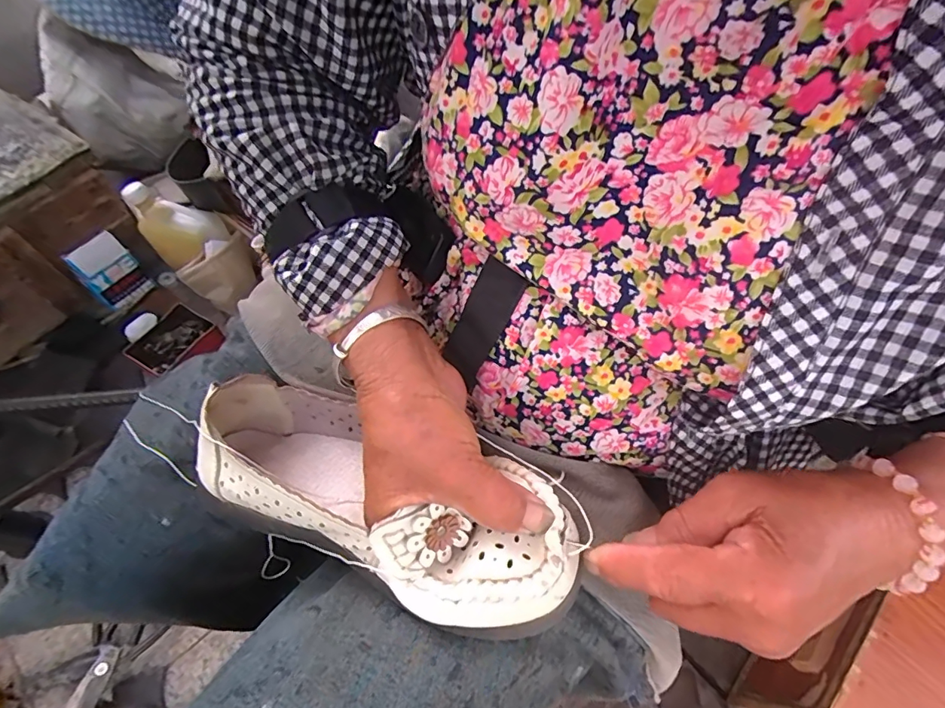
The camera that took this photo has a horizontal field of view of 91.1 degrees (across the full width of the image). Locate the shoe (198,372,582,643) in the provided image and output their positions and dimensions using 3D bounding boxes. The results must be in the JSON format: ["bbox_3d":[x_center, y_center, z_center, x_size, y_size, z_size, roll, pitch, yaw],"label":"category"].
[{"bbox_3d":[-0.057,0.068,0.249,0.228,0.063,0.090,19,58,28],"label":"shoe"}]

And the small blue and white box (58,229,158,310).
[{"bbox_3d":[-0.495,-0.114,0.634,0.020,0.107,0.072,27,61,11],"label":"small blue and white box"}]

